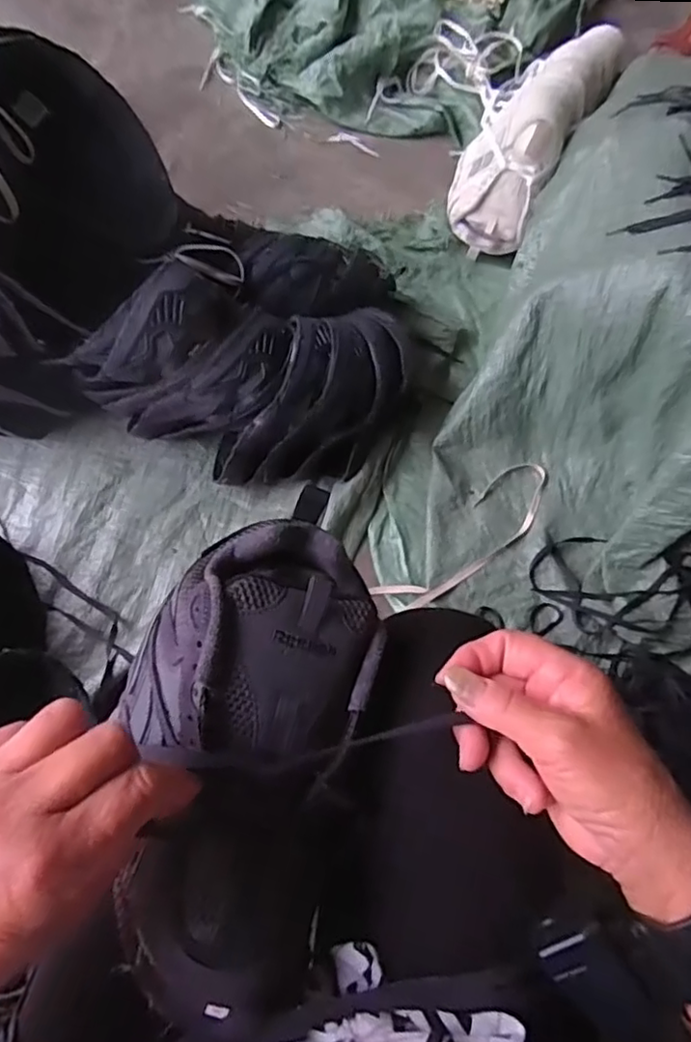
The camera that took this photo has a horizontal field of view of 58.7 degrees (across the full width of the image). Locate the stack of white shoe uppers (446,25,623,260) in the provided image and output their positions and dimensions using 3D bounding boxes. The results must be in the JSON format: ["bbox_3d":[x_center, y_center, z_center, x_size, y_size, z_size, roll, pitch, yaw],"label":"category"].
[{"bbox_3d":[0.286,-0.614,0.943,0.153,0.107,0.392,32,94,10],"label":"stack of white shoe uppers"}]

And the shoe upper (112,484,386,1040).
[{"bbox_3d":[-0.054,0.109,0.318,0.123,0.076,0.253,8,75,1],"label":"shoe upper"}]

